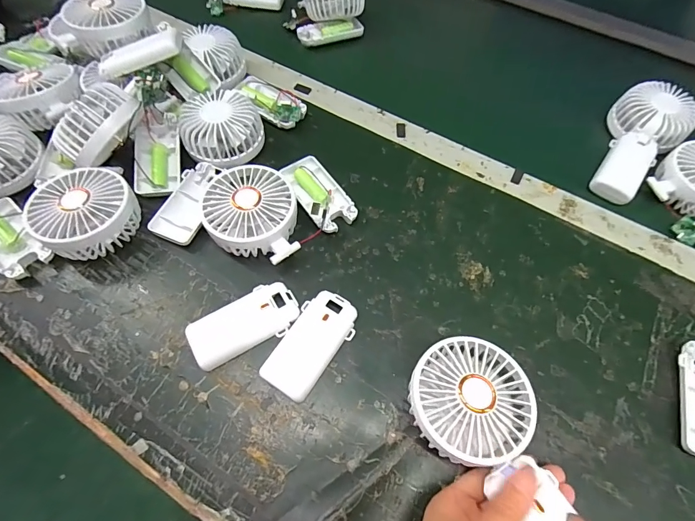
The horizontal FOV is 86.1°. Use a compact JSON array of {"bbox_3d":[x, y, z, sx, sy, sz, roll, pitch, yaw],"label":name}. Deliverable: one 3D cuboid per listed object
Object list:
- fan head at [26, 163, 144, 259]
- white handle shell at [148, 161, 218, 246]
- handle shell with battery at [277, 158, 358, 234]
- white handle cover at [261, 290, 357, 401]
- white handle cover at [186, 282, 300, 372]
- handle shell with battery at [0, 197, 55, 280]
[{"bbox_3d":[-0.241,-0.043,0.347,0.082,0.044,0.078,1,60,-2],"label":"fan head"},{"bbox_3d":[-0.158,-0.058,0.377,0.045,0.018,0.093,17,60,7],"label":"white handle shell"},{"bbox_3d":[-0.030,-0.068,0.393,0.047,0.017,0.093,-28,65,-18],"label":"handle shell with battery"},{"bbox_3d":[-0.030,0.069,0.316,0.046,0.015,0.091,29,62,13],"label":"white handle cover"},{"bbox_3d":[-0.089,0.054,0.323,0.092,0.017,0.044,-25,64,-16],"label":"white handle cover"},{"bbox_3d":[-0.319,-0.020,0.350,0.092,0.015,0.044,38,65,18],"label":"handle shell with battery"}]

